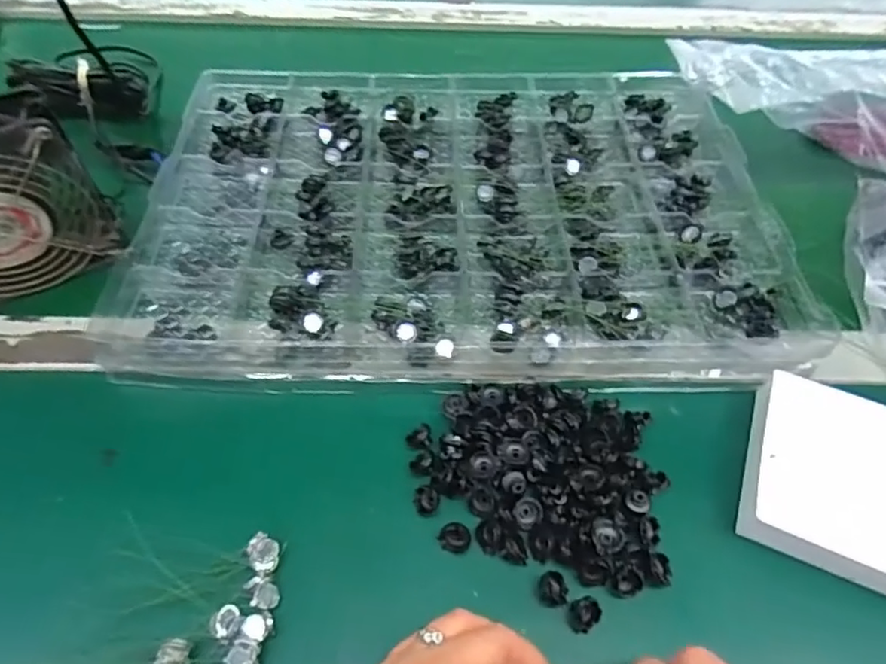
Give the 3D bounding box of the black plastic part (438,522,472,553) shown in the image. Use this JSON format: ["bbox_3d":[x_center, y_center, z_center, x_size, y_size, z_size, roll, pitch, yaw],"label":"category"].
[{"bbox_3d":[0.006,0.107,0.311,0.016,0.008,0.013,10,55,4],"label":"black plastic part"}]

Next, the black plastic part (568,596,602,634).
[{"bbox_3d":[0.070,0.137,0.291,0.017,0.011,0.013,-32,62,-23],"label":"black plastic part"}]

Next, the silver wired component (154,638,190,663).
[{"bbox_3d":[-0.123,0.150,0.270,0.012,0.010,0.020,-2,55,-4],"label":"silver wired component"}]

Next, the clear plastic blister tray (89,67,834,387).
[{"bbox_3d":[0.014,-0.102,0.452,0.447,0.034,0.319,2,54,-1],"label":"clear plastic blister tray"}]

